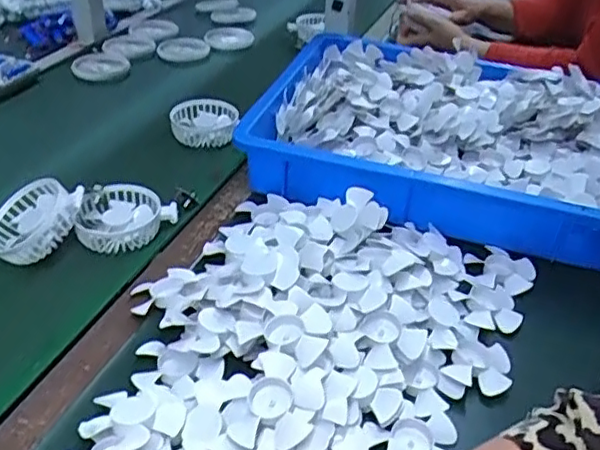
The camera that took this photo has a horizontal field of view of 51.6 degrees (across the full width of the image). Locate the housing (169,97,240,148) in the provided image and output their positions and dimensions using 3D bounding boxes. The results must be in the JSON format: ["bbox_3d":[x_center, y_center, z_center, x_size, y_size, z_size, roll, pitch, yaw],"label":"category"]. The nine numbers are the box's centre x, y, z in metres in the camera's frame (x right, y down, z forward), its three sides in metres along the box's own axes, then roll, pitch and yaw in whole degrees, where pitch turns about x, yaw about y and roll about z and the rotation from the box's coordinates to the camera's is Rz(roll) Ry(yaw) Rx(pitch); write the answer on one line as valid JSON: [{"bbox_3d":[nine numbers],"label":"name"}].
[{"bbox_3d":[-0.131,-0.142,0.855,0.090,0.029,0.095,-2,37,-9],"label":"housing"}]

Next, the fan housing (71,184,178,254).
[{"bbox_3d":[-0.183,-0.010,0.658,0.093,0.035,0.085,3,36,-2],"label":"fan housing"}]

